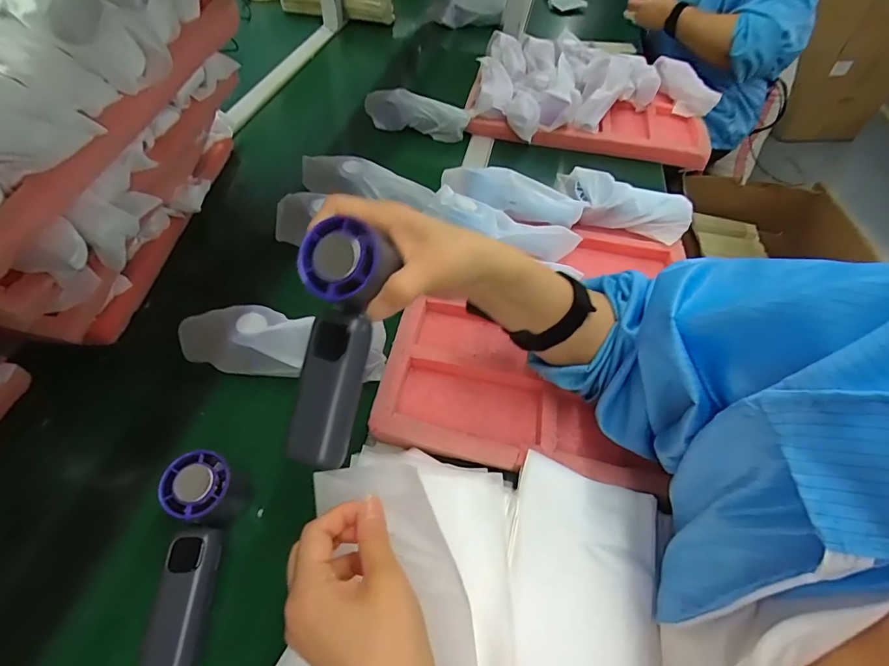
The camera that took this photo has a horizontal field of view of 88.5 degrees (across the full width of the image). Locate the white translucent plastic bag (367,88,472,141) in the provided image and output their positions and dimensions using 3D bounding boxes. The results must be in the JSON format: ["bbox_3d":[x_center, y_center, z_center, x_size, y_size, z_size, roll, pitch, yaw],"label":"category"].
[{"bbox_3d":[-0.050,-0.387,0.811,0.180,0.061,0.038,13,52,6],"label":"white translucent plastic bag"}]

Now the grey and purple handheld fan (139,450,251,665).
[{"bbox_3d":[-0.194,0.172,0.349,0.058,0.058,0.148,2,52,-3],"label":"grey and purple handheld fan"}]

